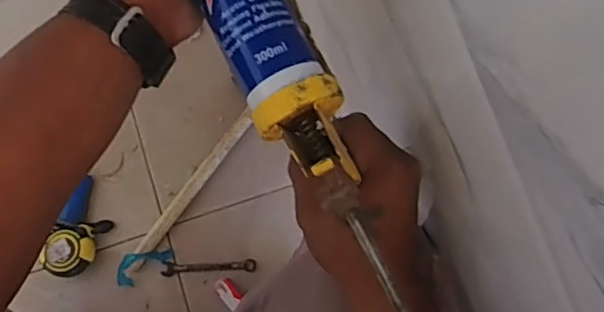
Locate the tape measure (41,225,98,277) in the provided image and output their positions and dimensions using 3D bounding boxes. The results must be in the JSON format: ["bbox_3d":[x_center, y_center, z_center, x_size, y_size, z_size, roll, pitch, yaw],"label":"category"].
[{"bbox_3d":[-0.331,0.134,0.819,0.069,0.043,0.077,20,79,6],"label":"tape measure"}]

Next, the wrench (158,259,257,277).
[{"bbox_3d":[-0.135,0.161,0.826,0.136,0.011,0.019,-2,77,1],"label":"wrench"}]

